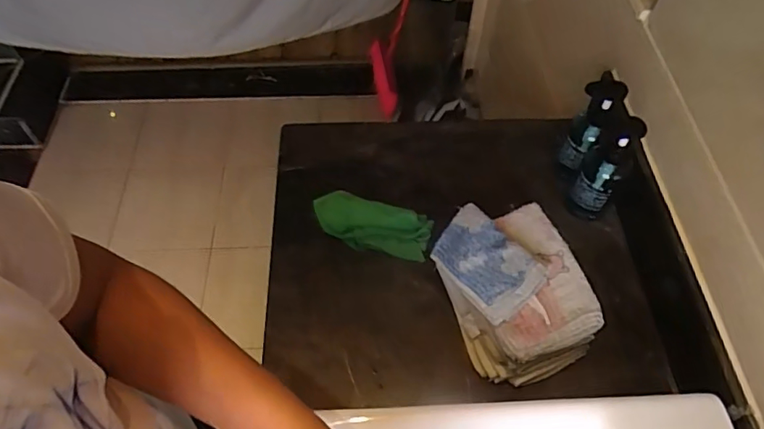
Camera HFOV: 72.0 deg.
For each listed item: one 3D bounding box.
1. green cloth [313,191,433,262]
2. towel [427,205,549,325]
[{"bbox_3d":[-0.024,0.013,0.728,0.178,0.053,0.063,21,59,12],"label":"green cloth"},{"bbox_3d":[0.120,0.058,0.612,0.084,0.028,0.126,-44,61,-2],"label":"towel"}]

